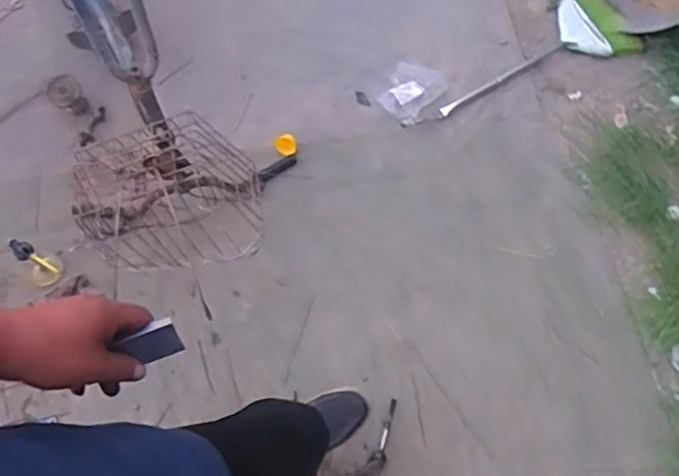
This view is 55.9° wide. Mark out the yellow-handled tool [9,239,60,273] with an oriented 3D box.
[{"bbox_3d":[-0.677,0.041,1.414,0.114,0.049,0.032,27,66,14],"label":"yellow-handled tool"}]

